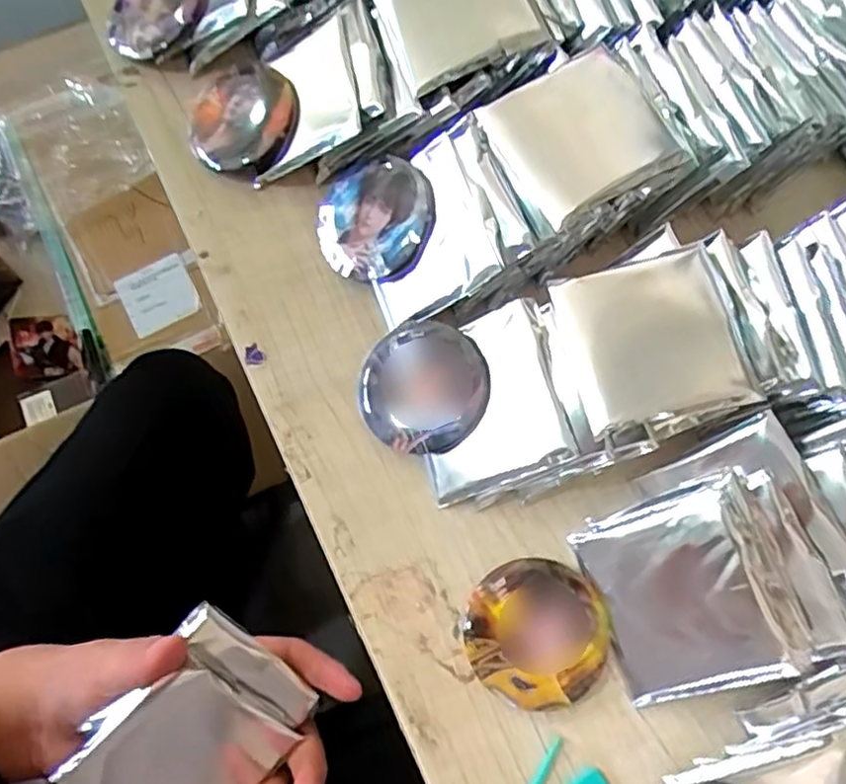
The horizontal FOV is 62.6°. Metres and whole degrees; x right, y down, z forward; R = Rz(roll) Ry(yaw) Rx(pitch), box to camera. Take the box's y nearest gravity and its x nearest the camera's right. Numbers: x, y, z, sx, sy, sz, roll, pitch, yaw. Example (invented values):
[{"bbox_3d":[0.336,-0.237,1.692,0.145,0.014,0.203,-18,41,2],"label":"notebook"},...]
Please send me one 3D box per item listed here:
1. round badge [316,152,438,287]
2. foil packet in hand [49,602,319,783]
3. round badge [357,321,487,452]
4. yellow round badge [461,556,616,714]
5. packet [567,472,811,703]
[{"bbox_3d":[-0.028,-0.104,0.410,0.072,0.015,0.075,-21,71,22],"label":"round badge"},{"bbox_3d":[-0.113,0.177,0.350,0.100,0.019,0.082,-48,115,-11],"label":"foil packet in hand"},{"bbox_3d":[0.000,-0.002,0.384,0.071,0.009,0.072,-5,76,19],"label":"round badge"},{"bbox_3d":[0.060,0.124,0.358,0.073,0.011,0.071,0,73,-1],"label":"yellow round badge"},{"bbox_3d":[0.127,0.098,0.343,0.085,0.012,0.092,-30,69,32],"label":"packet"}]

